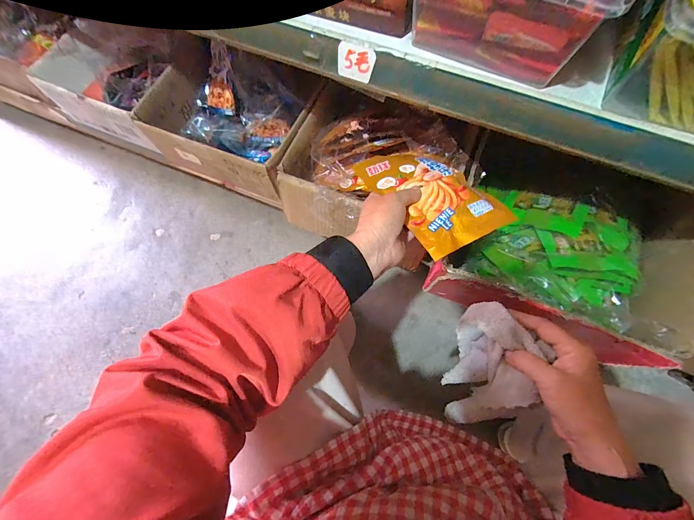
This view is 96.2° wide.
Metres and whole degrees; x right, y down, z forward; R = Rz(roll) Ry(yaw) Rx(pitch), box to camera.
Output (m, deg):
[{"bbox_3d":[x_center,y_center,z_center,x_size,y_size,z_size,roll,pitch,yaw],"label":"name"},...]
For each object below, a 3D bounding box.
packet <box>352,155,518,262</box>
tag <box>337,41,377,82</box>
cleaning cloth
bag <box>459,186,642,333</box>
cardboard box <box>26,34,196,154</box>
[{"bbox_3d":[0.097,-0.083,0.376,0.106,0.018,0.168,-27,56,-15],"label":"packet"},{"bbox_3d":[0.009,-0.223,0.351,0.043,0.036,0.004,24,54,8],"label":"tag"},{"bbox_3d":[0.165,0.124,0.364,0.065,0.142,0.125,-2,71,-1],"label":"cleaning cloth"},{"bbox_3d":[0.320,-0.014,0.483,0.250,0.089,0.182,25,75,10],"label":"bag"},{"bbox_3d":[-0.461,-0.335,0.641,0.286,0.132,0.161,25,75,10],"label":"cardboard box"}]

